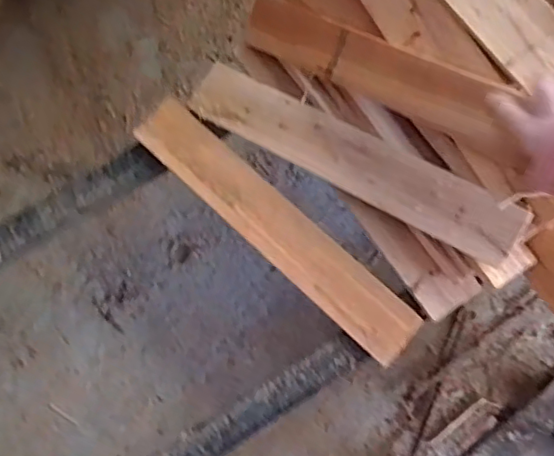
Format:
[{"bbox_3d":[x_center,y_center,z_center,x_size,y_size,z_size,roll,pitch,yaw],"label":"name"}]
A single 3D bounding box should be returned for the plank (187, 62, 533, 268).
[{"bbox_3d":[0.095,-0.098,0.796,0.484,0.015,0.084,29,95,17],"label":"plank"}]

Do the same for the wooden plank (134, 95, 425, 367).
[{"bbox_3d":[-0.007,-0.009,0.822,0.488,0.011,0.083,42,81,13],"label":"wooden plank"}]

